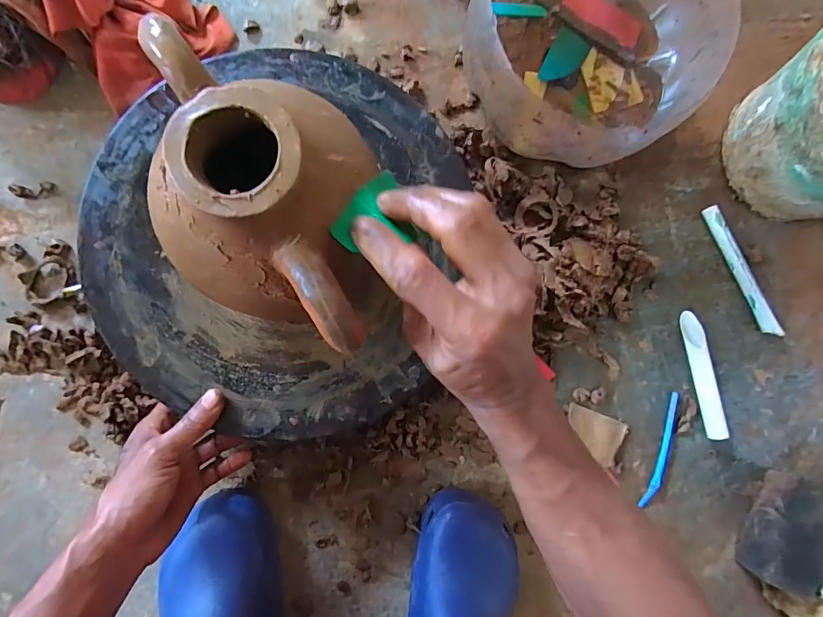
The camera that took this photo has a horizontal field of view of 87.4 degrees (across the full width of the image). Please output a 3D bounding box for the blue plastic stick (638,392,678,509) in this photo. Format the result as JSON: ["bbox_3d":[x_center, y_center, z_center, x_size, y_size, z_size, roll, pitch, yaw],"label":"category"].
[{"bbox_3d":[0.296,0.167,0.506,0.018,0.007,0.137,19,87,-6],"label":"blue plastic stick"}]

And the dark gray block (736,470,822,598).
[{"bbox_3d":[0.441,0.261,0.504,0.065,0.057,0.119,28,86,-6],"label":"dark gray block"}]

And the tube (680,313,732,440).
[{"bbox_3d":[0.351,0.080,0.515,0.020,0.024,0.150,-11,90,-7],"label":"tube"}]

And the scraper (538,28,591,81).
[{"bbox_3d":[0.174,-0.282,0.488,0.039,0.004,0.067,28,86,-6],"label":"scraper"}]

